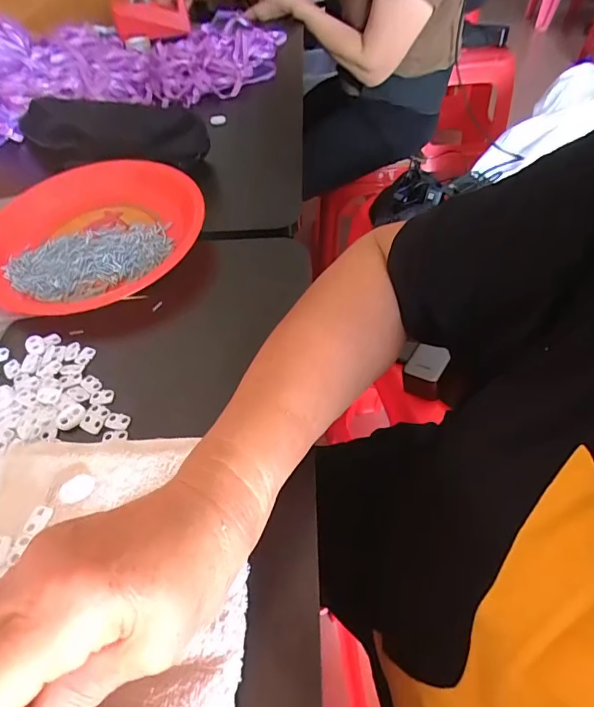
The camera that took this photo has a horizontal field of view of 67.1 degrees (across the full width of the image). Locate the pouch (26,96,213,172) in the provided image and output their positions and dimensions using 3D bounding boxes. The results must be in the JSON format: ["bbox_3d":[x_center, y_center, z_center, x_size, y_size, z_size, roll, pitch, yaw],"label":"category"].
[{"bbox_3d":[-0.244,-0.294,0.584,0.277,0.048,0.067,19,55,18],"label":"pouch"}]

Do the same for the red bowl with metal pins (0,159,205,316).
[{"bbox_3d":[-0.209,-0.128,0.466,0.222,0.038,0.198,-16,51,-10],"label":"red bowl with metal pins"}]

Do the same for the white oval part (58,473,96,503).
[{"bbox_3d":[-0.144,0.088,0.292,0.022,0.004,0.015,-32,55,-21],"label":"white oval part"}]

